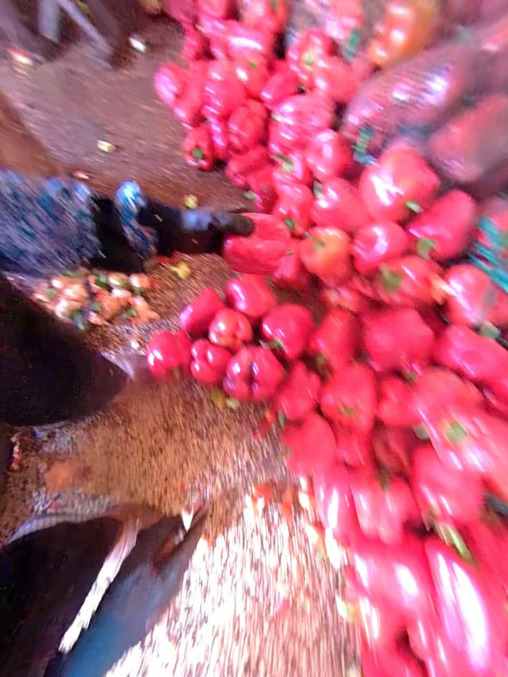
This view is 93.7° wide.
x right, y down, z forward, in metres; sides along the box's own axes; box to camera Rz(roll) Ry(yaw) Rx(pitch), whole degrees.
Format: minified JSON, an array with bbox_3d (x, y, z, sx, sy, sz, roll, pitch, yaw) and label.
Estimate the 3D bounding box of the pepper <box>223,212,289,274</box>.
[{"bbox_3d":[0.006,-0.154,0.392,0.095,0.068,0.069,14,74,4],"label":"pepper"}]

